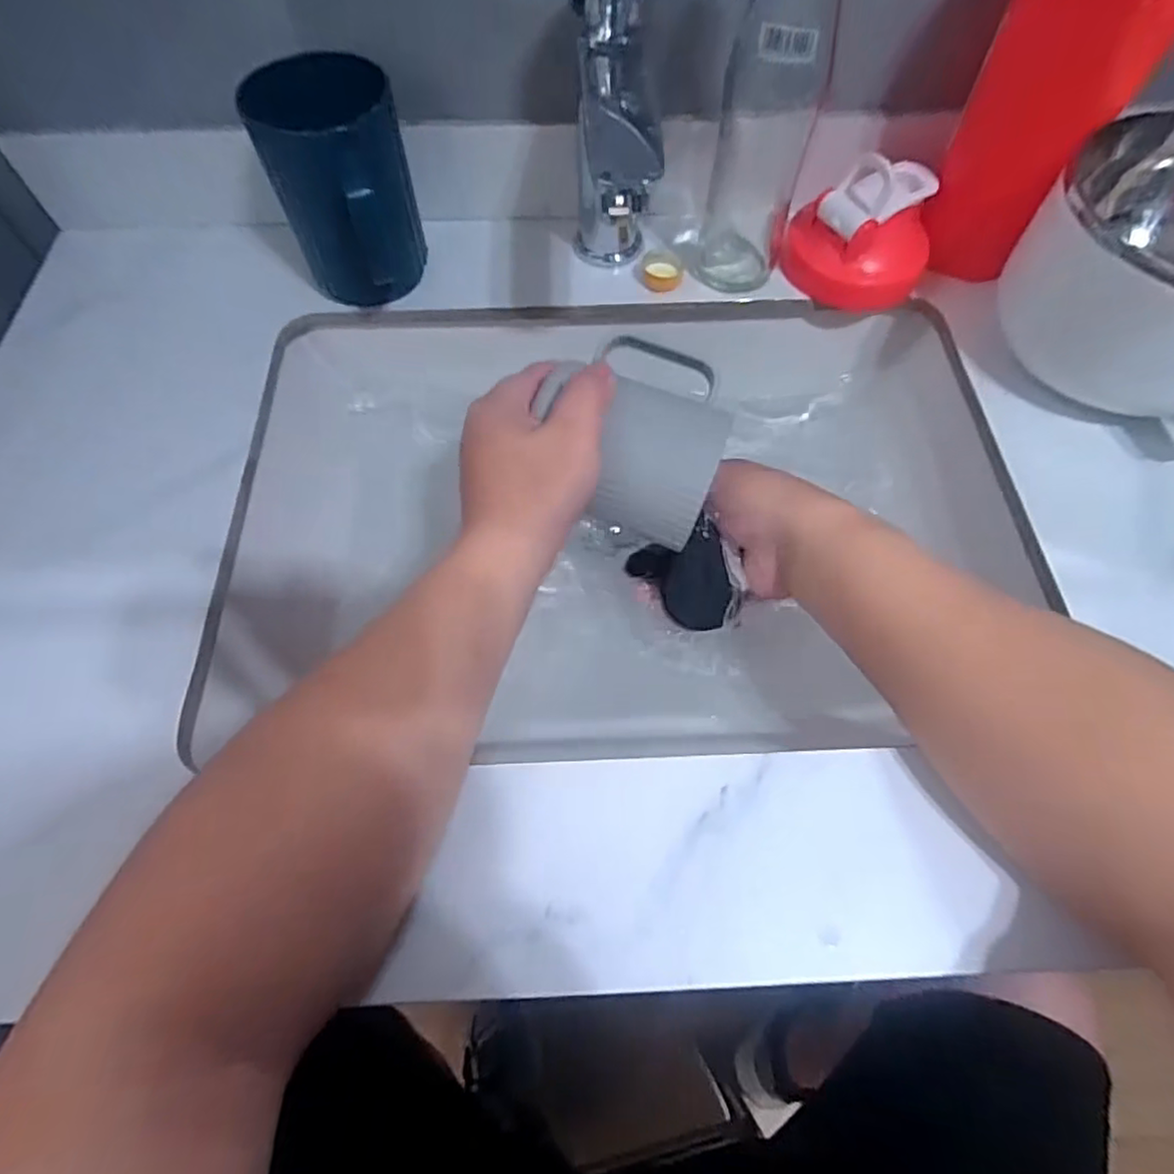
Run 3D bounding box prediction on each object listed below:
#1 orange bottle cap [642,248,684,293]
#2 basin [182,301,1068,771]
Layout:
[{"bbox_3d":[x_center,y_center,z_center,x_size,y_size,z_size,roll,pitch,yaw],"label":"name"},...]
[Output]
[{"bbox_3d":[0.052,-0.216,0.431,0.027,0.013,0.026,2,63,1],"label":"orange bottle cap"},{"bbox_3d":[0.021,-0.044,0.416,0.463,0.113,0.291,-3,63,-1],"label":"basin"}]

